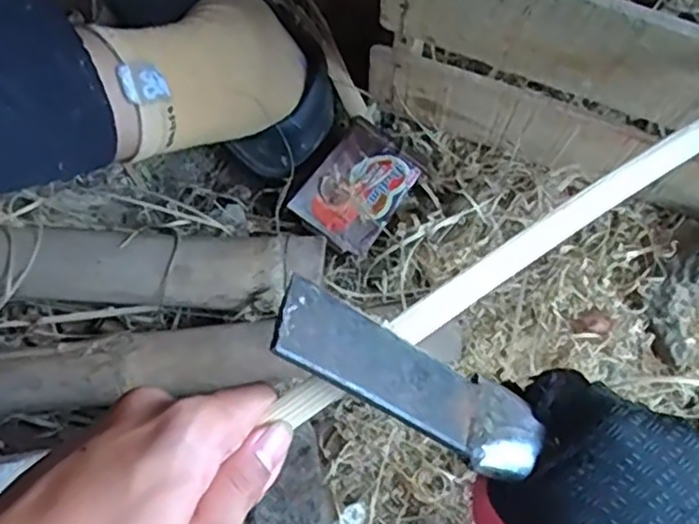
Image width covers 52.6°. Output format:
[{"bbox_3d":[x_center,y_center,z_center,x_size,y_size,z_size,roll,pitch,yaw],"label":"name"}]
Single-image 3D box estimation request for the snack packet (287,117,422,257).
[{"bbox_3d":[0.007,-0.057,0.531,0.065,0.022,0.088,37,79,10],"label":"snack packet"}]

